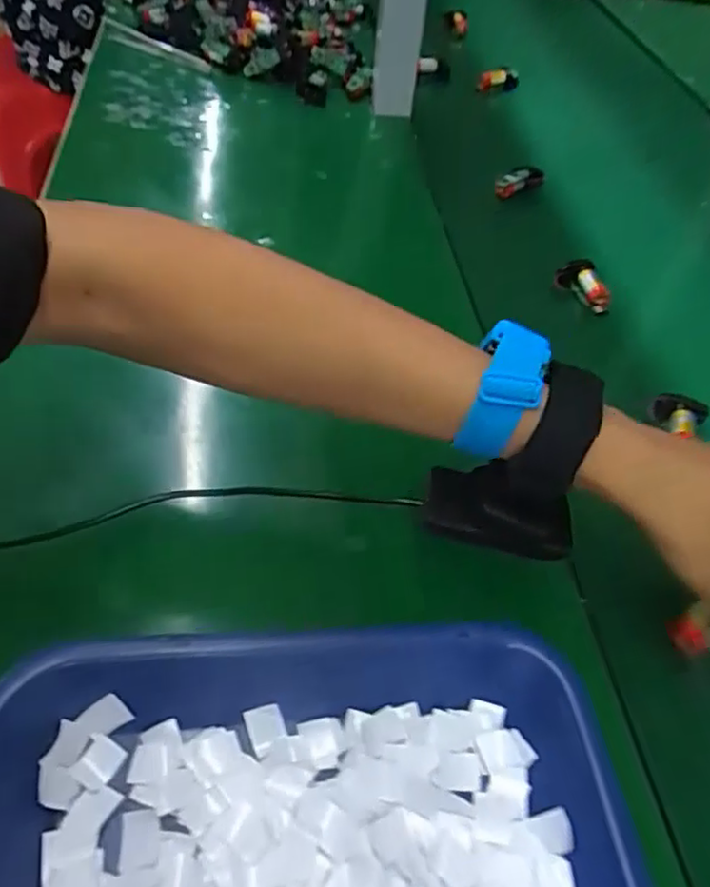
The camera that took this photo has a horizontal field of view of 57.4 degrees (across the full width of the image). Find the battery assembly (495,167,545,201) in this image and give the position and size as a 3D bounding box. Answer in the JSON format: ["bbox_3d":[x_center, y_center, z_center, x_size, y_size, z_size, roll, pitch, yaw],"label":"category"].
[{"bbox_3d":[0.159,-0.257,0.633,0.051,0.025,0.018,-17,52,-4],"label":"battery assembly"}]

